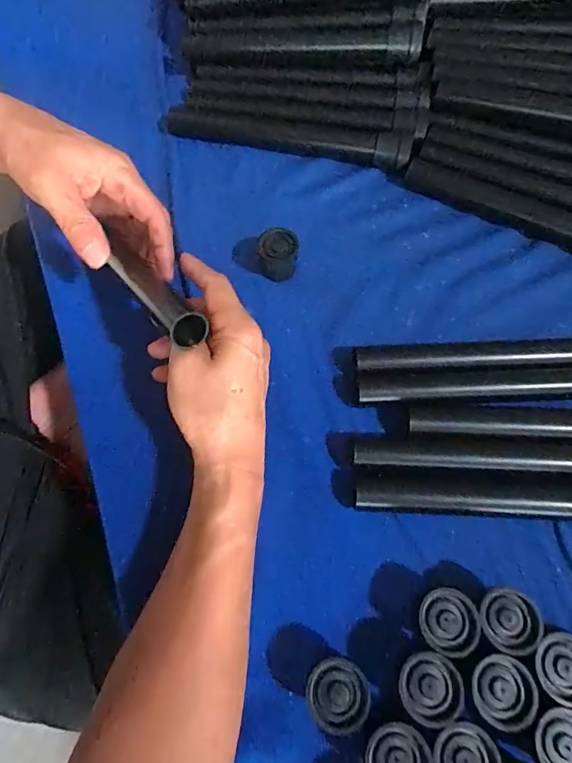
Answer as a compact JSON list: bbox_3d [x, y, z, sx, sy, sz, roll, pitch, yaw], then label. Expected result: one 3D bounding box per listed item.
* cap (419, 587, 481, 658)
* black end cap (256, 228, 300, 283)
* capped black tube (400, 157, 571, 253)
[{"bbox_3d":[0.097,0.147,0.268,0.033,0.032,0.034,0,67,1],"label":"cap"},{"bbox_3d":[-0.007,-0.109,0.381,0.035,0.030,0.037,0,67,1],"label":"black end cap"},{"bbox_3d":[0.225,-0.150,0.392,0.244,0.027,0.026,30,71,13],"label":"capped black tube"}]

